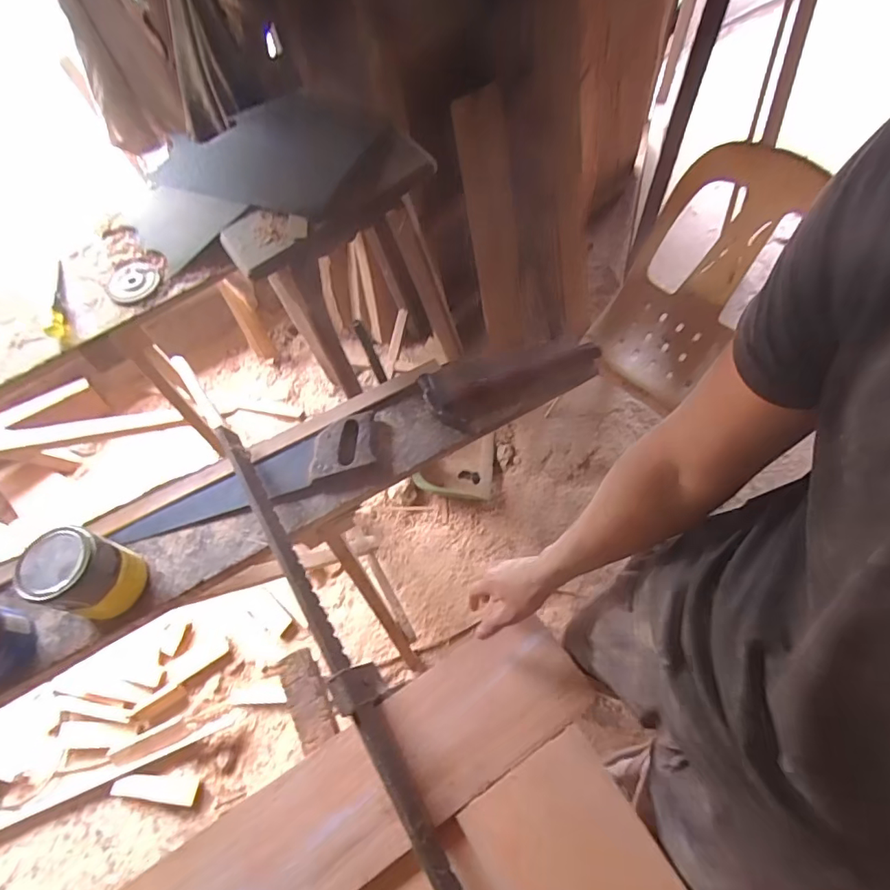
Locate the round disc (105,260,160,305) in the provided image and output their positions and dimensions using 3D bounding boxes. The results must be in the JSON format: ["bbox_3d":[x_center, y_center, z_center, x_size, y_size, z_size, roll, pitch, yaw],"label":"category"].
[{"bbox_3d":[-0.552,-0.290,0.889,0.090,0.017,0.091,-1,61,2],"label":"round disc"}]

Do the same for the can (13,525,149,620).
[{"bbox_3d":[-0.511,0.183,0.717,0.105,0.131,0.100,-2,60,3],"label":"can"}]

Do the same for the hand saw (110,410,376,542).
[{"bbox_3d":[-0.320,0.059,0.832,0.431,0.028,0.094,-21,60,-8],"label":"hand saw"}]

